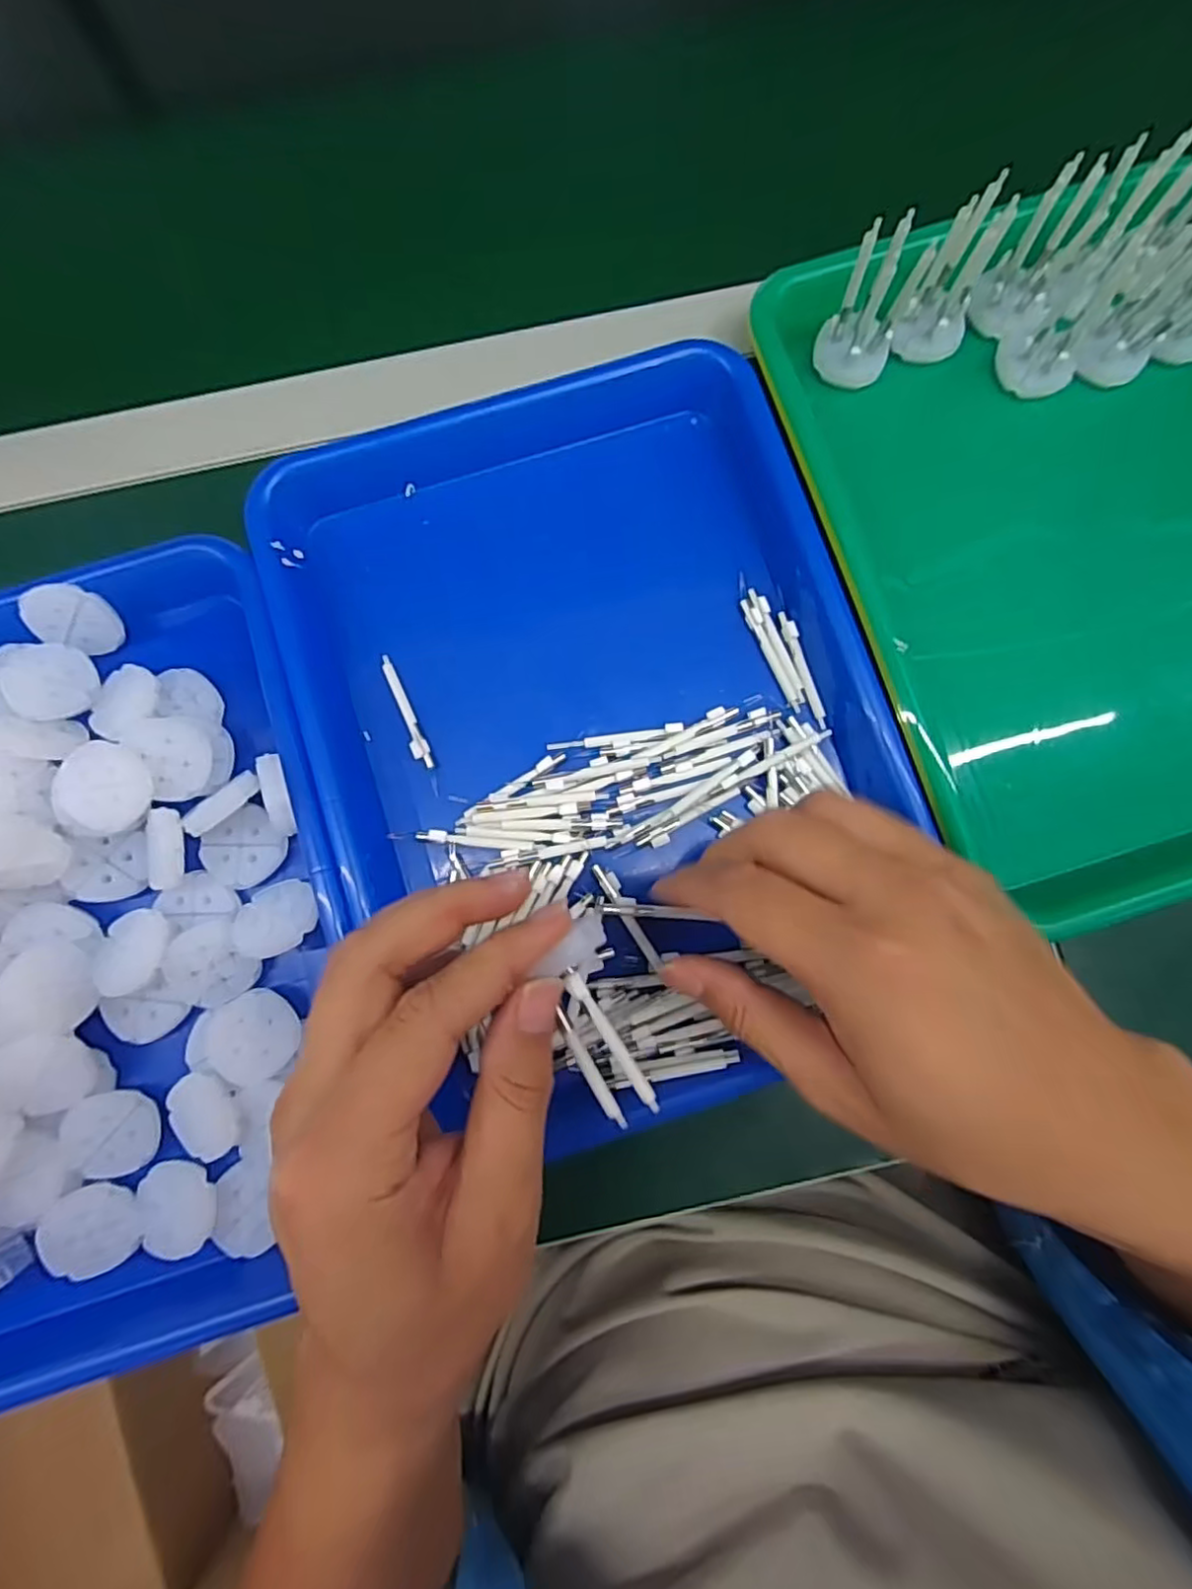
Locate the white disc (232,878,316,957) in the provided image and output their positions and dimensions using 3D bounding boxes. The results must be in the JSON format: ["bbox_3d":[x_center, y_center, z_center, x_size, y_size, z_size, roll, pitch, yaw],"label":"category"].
[{"bbox_3d":[-0.141,0.054,0.286,0.037,0.007,0.034,-6,53,8],"label":"white disc"}]

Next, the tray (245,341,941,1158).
[{"bbox_3d":[0.001,-0.031,0.301,0.244,0.042,0.328,-18,83,-3],"label":"tray"}]

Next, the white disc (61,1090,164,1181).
[{"bbox_3d":[-0.207,0.146,0.277,0.035,0.006,0.034,2,83,-20],"label":"white disc"}]

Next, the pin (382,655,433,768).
[{"bbox_3d":[-0.090,-0.040,0.309,0.008,0.005,0.058,-21,83,-4],"label":"pin"}]

